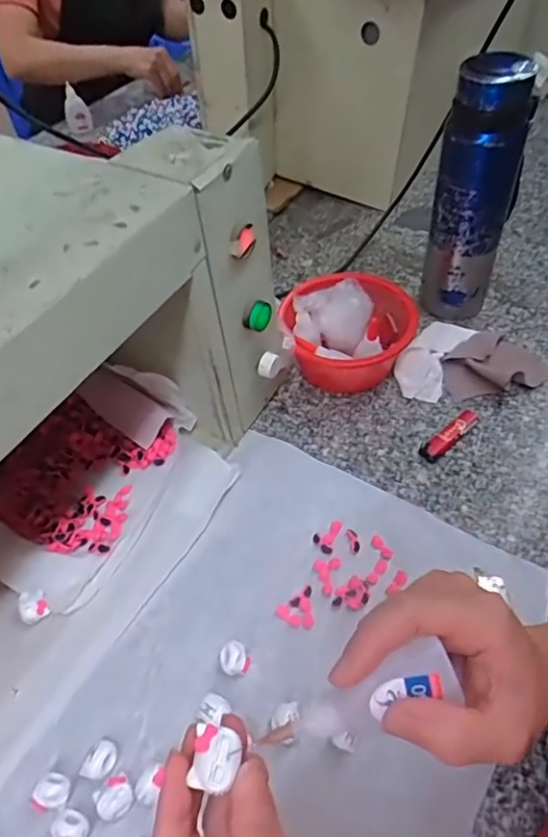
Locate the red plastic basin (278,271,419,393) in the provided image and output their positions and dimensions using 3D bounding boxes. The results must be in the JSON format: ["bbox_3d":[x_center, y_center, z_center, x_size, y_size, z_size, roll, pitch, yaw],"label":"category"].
[{"bbox_3d":[0.085,-0.100,0.631,0.131,0.110,0.136,13,54,16],"label":"red plastic basin"}]

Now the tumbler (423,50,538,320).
[{"bbox_3d":[0.218,-0.234,0.615,0.077,0.266,0.063,20,56,21],"label":"tumbler"}]

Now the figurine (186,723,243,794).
[{"bbox_3d":[-0.025,0.149,0.248,0.021,0.007,0.024,12,53,15],"label":"figurine"}]

